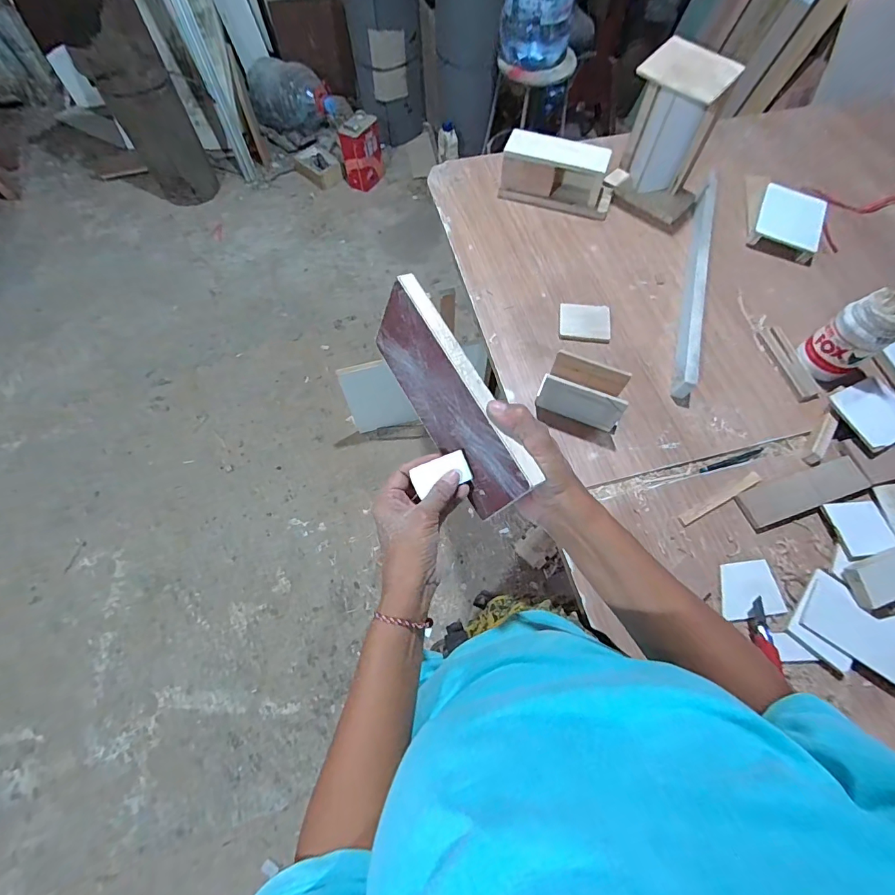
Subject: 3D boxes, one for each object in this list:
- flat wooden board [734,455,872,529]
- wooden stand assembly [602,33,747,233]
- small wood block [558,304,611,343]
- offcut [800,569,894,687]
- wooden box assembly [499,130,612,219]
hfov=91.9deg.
[{"bbox_3d":[0.504,0.061,0.614,0.189,0.014,0.052,-17,67,-7],"label":"flat wooden board"},{"bbox_3d":[0.408,-0.556,0.784,0.181,0.221,0.117,36,71,15],"label":"wooden stand assembly"},{"bbox_3d":[0.235,-0.215,0.737,0.084,0.007,0.076,7,66,3],"label":"small wood block"},{"bbox_3d":[0.530,0.239,0.531,0.163,0.010,0.079,36,71,15],"label":"offcut"},{"bbox_3d":[0.218,-0.534,0.846,0.220,0.092,0.090,20,67,9],"label":"wooden box assembly"}]

